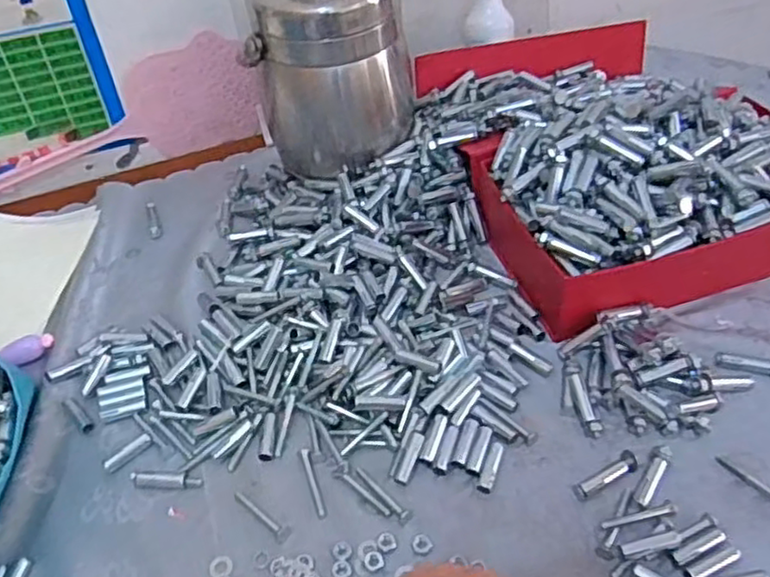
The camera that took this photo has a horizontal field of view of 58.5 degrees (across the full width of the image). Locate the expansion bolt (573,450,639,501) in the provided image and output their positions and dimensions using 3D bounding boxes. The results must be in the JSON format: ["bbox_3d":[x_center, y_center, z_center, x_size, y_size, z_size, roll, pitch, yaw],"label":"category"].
[{"bbox_3d":[0.161,0.136,0.498,0.052,0.009,0.014,-25,48,-17],"label":"expansion bolt"}]

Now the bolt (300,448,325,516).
[{"bbox_3d":[-0.054,0.145,0.517,0.006,0.004,0.057,-16,46,-9],"label":"bolt"}]

